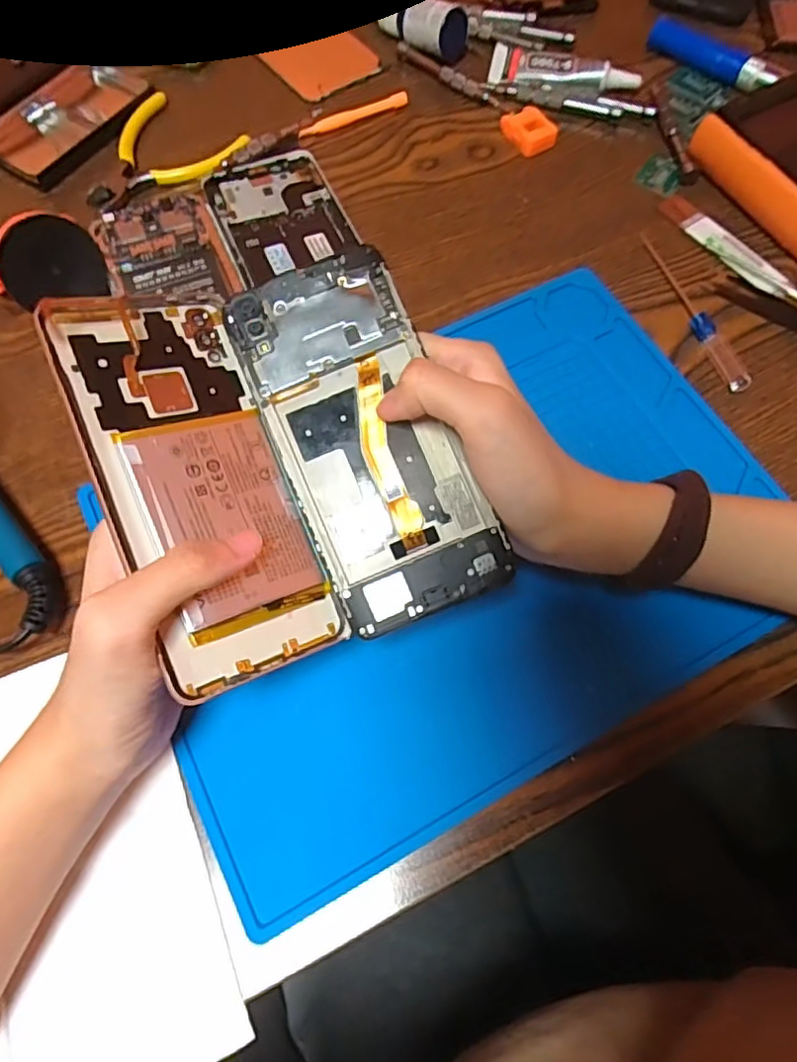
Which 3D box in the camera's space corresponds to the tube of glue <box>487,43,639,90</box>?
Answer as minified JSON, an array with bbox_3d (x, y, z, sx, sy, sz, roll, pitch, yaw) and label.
[{"bbox_3d":[0.118,-0.327,0.437,0.103,0.014,0.029,17,69,6],"label":"tube of glue"}]

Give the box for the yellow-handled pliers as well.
[{"bbox_3d":[-0.163,-0.255,0.409,0.104,0.011,0.088,-39,73,-15],"label":"yellow-handled pliers"}]

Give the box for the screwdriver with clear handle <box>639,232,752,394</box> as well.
[{"bbox_3d":[0.173,-0.134,0.362,0.012,0.010,0.124,-15,69,-6],"label":"screwdriver with clear handle"}]

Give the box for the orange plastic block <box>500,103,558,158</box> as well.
[{"bbox_3d":[0.089,-0.275,0.418,0.028,0.012,0.039,-26,70,-10],"label":"orange plastic block"}]

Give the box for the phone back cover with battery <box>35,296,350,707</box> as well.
[{"bbox_3d":[-0.075,-0.019,0.233,0.069,0.007,0.152,-19,84,-34],"label":"phone back cover with battery"}]

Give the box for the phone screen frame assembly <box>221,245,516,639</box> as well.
[{"bbox_3d":[-0.013,-0.037,0.248,0.068,0.006,0.148,-22,86,-2],"label":"phone screen frame assembly"}]

